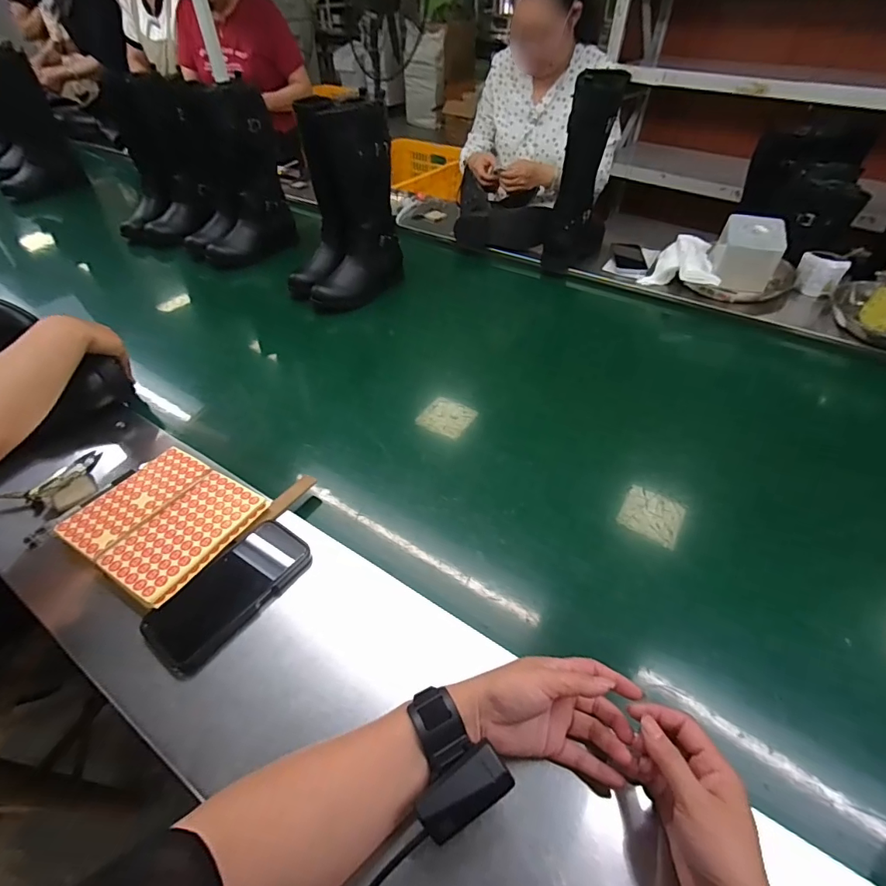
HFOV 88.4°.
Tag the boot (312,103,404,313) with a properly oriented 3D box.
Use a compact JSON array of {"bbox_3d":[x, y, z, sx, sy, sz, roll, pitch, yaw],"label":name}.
[{"bbox_3d":[-0.191,-0.455,0.913,0.126,0.333,0.229,19,49,17],"label":"boot"}]

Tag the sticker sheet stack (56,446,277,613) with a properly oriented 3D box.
[{"bbox_3d":[-0.328,0.093,0.539,0.180,0.022,0.163,21,49,19],"label":"sticker sheet stack"}]

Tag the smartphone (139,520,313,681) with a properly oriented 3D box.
[{"bbox_3d":[-0.227,0.156,0.489,0.083,0.012,0.168,25,51,23],"label":"smartphone"}]

